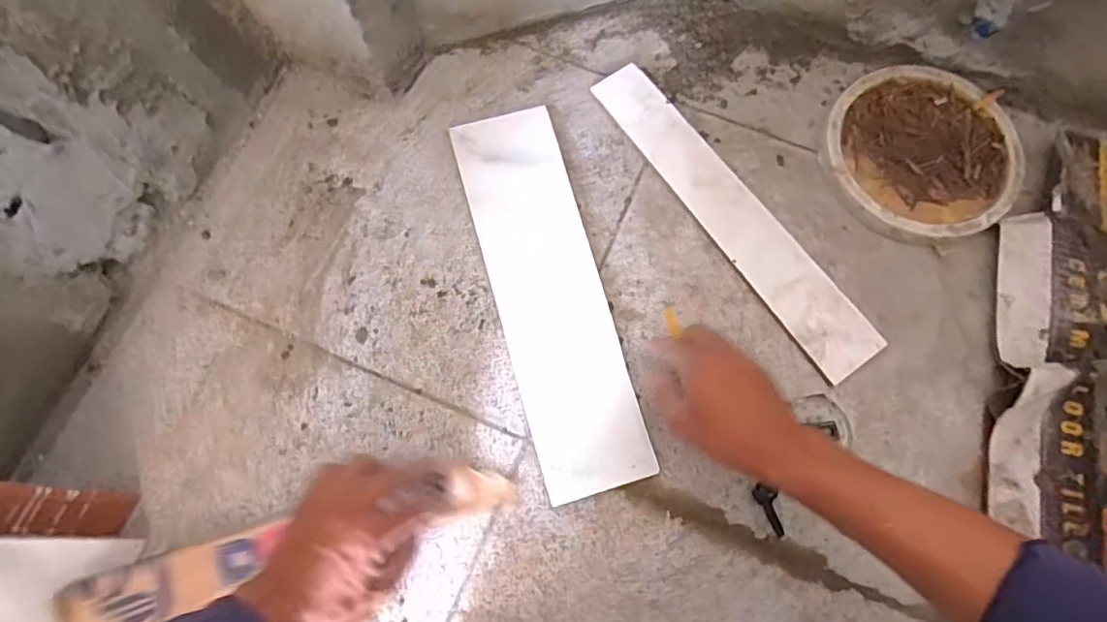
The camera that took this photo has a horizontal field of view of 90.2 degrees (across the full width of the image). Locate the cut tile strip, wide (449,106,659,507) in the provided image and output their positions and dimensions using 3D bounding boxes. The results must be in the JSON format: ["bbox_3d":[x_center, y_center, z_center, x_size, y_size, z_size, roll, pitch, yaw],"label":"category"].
[{"bbox_3d":[-0.006,-0.022,0.544,0.103,0.011,0.390,-15,75,-4],"label":"cut tile strip, wide"}]

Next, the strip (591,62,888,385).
[{"bbox_3d":[0.183,-0.106,0.568,0.073,0.010,0.387,-33,77,-8],"label":"strip"}]

